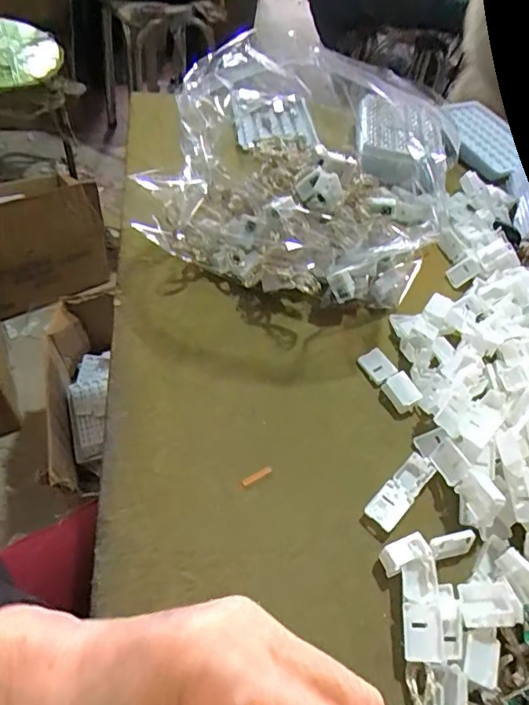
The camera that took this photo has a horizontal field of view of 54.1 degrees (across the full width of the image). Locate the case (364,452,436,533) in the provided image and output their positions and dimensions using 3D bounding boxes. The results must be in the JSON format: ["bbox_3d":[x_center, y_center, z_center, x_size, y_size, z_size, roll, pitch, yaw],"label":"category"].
[{"bbox_3d":[0.086,0.087,0.325,0.020,0.007,0.055,39,55,21],"label":"case"}]

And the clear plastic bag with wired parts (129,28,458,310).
[{"bbox_3d":[0.029,-0.138,0.426,0.218,0.136,0.166,28,51,15],"label":"clear plastic bag with wired parts"}]

